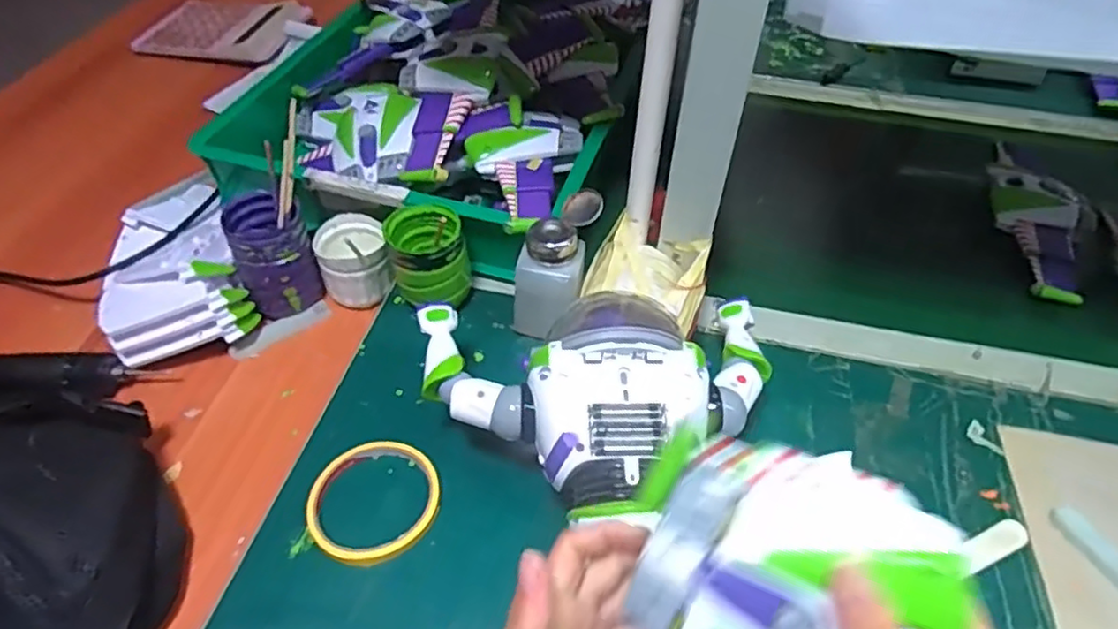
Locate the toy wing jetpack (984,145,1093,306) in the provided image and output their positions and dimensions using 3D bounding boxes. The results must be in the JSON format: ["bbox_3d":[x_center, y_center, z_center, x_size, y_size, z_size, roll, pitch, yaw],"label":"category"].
[{"bbox_3d":[0.512,-0.115,0.699,0.100,0.037,0.247,18,50,14],"label":"toy wing jetpack"}]

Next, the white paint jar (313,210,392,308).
[{"bbox_3d":[-0.186,-0.050,0.602,0.059,0.060,0.067,-15,50,-15],"label":"white paint jar"}]

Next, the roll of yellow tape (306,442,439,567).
[{"bbox_3d":[-0.129,0.128,0.462,0.089,0.012,0.087,1,48,-1],"label":"roll of yellow tape"}]

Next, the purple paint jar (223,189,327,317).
[{"bbox_3d":[-0.251,-0.048,0.575,0.060,0.097,0.062,1,48,-1],"label":"purple paint jar"}]

